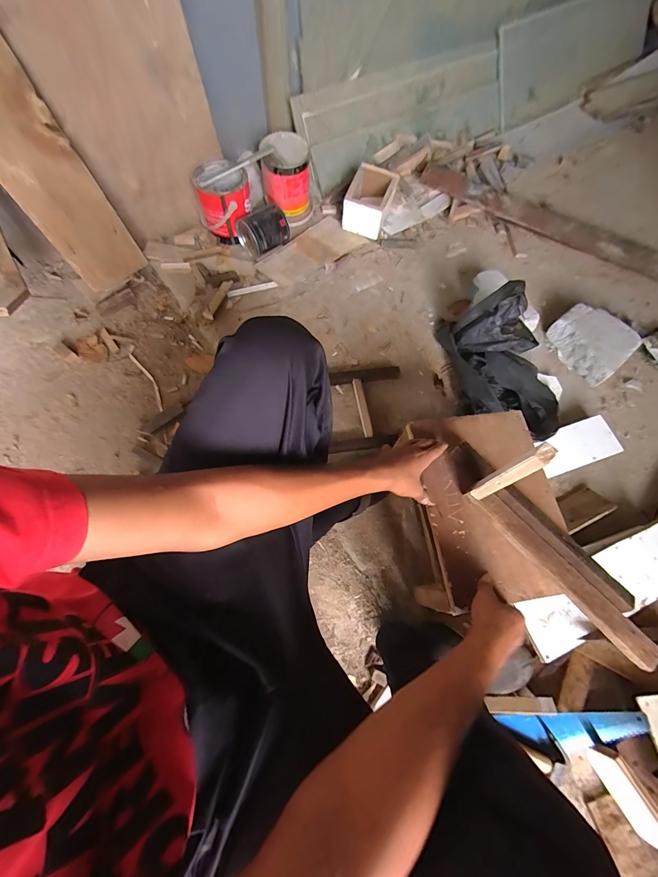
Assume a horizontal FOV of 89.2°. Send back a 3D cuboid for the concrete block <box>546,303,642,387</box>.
[{"bbox_3d":[0.735,-0.275,0.938,0.184,0.066,0.201,-36,73,-14],"label":"concrete block"}]

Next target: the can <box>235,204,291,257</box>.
[{"bbox_3d":[-0.201,-0.630,0.996,0.131,0.091,0.110,-33,74,-15],"label":"can"}]

